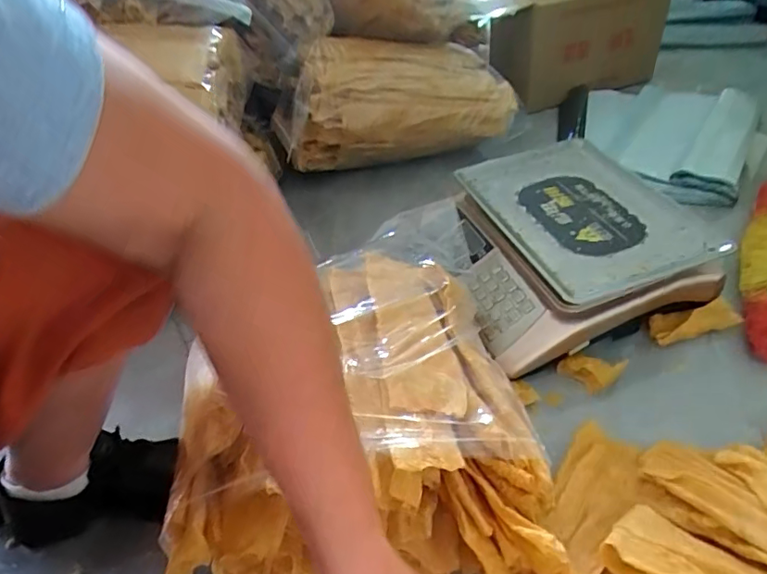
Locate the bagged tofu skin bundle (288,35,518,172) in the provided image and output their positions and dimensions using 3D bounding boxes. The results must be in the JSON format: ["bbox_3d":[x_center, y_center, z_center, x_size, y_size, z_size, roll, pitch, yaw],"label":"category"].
[{"bbox_3d":[0.021,-0.376,1.047,0.432,0.195,0.223,-10,42,-3],"label":"bagged tofu skin bundle"}]

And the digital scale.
[{"bbox_3d":[0.248,-0.078,0.786,0.326,0.092,0.358,-17,43,-11],"label":"digital scale"}]

